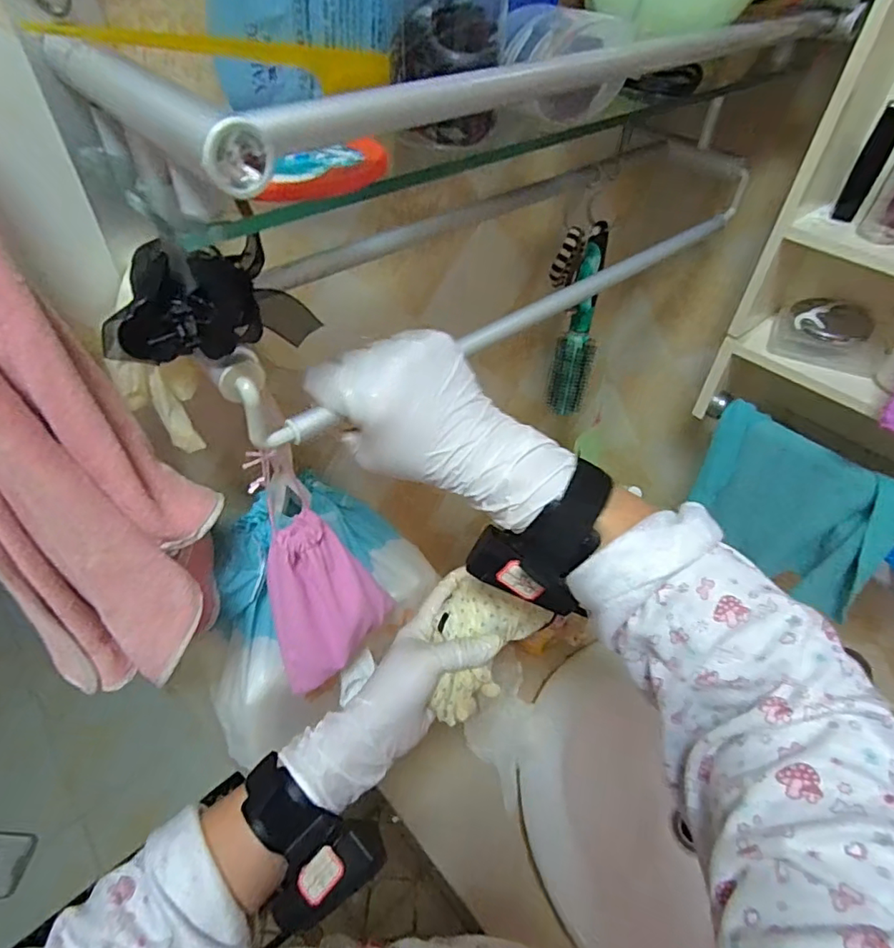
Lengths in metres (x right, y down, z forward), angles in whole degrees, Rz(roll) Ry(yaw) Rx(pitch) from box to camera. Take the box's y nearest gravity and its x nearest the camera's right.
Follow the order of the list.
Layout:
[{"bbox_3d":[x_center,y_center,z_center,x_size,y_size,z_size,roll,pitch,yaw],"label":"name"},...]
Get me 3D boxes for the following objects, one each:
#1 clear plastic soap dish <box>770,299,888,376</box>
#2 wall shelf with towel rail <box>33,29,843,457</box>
[{"bbox_3d":[0.356,-0.134,0.510,0.091,0.041,0.058,17,48,14],"label":"clear plastic soap dish"},{"bbox_3d":[0.033,-0.187,0.384,0.161,0.158,0.497,35,45,27],"label":"wall shelf with towel rail"}]

